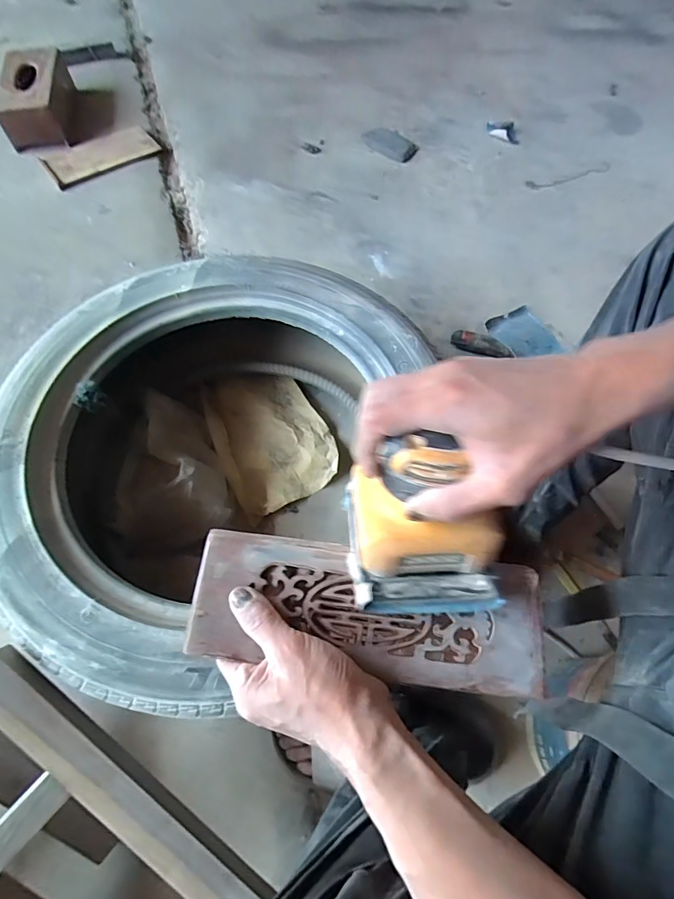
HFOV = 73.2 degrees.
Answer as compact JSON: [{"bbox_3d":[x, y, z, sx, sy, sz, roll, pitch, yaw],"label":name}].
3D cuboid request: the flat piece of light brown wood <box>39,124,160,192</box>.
[{"bbox_3d":[-0.546,-0.686,1.052,0.246,0.026,0.095,-33,71,-15],"label":"flat piece of light brown wood"}]

